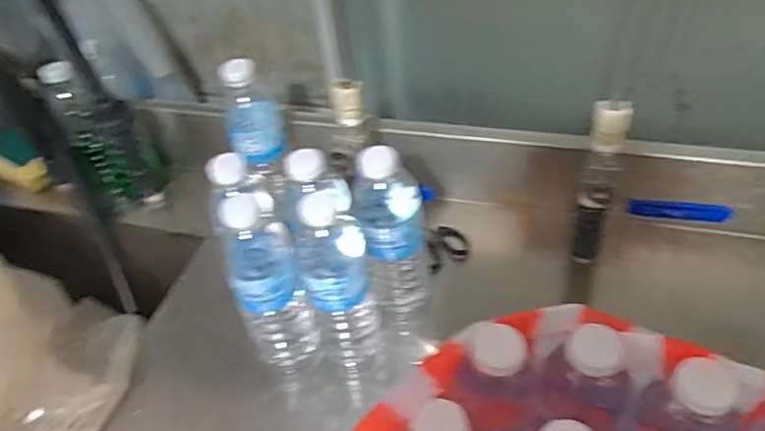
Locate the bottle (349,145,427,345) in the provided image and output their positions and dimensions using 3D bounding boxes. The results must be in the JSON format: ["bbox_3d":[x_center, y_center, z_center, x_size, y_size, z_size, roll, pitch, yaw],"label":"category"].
[{"bbox_3d":[0.012,0.044,0.581,0.056,0.244,0.062,12,48,19],"label":"bottle"}]

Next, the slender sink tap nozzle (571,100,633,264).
[{"bbox_3d":[0.213,-0.022,0.589,0.032,0.207,0.032,13,48,20],"label":"slender sink tap nozzle"}]

